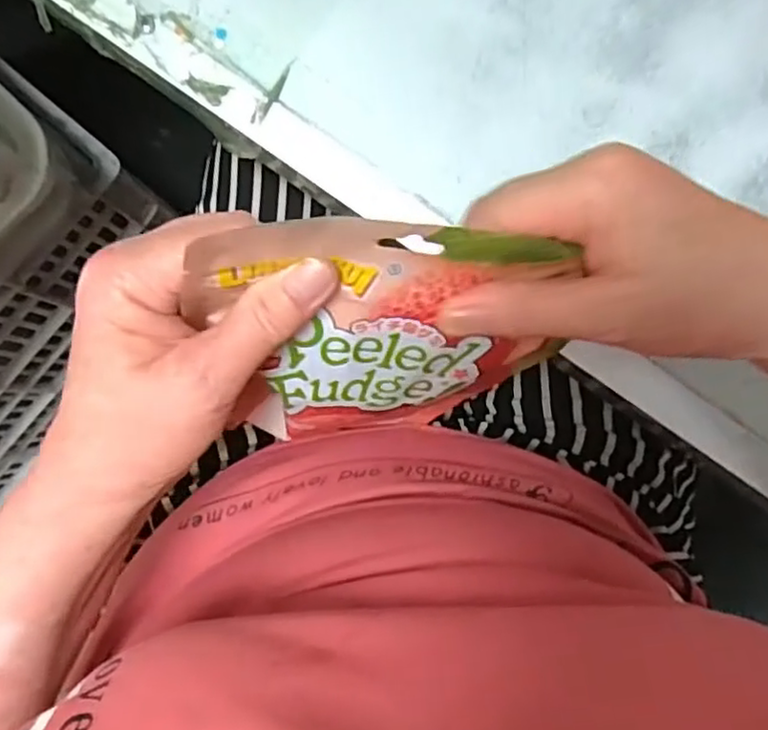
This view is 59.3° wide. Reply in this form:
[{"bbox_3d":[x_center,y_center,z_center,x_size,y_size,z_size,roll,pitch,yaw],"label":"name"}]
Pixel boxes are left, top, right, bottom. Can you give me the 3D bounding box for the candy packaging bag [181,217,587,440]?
[{"bbox_3d":[0.000,-0.008,0.263,0.133,0.107,0.013,-3,44,-7],"label":"candy packaging bag"}]

